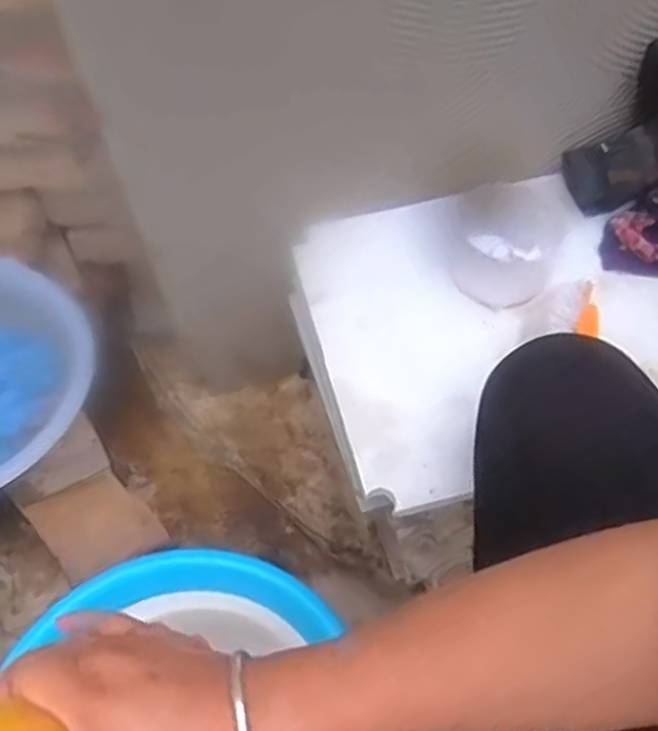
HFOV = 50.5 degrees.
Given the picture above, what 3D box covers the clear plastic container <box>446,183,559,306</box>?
[{"bbox_3d":[0.182,-0.131,0.733,0.118,0.062,0.140,20,57,11],"label":"clear plastic container"}]

